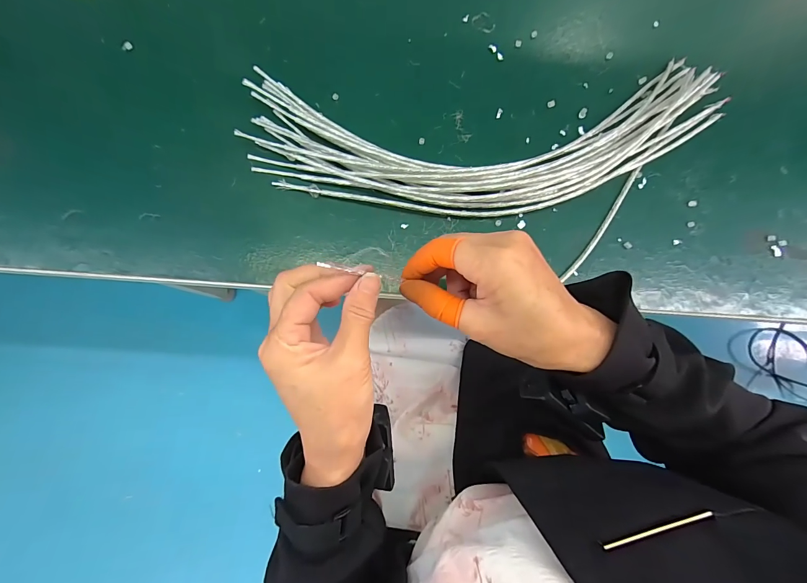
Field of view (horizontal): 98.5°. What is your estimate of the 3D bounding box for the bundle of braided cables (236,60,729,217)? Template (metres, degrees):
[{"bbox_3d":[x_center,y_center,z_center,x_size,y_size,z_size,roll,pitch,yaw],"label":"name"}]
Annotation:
[{"bbox_3d":[0.087,-0.144,0.334,0.453,0.021,0.138,-5,83,-4],"label":"bundle of braided cables"}]

